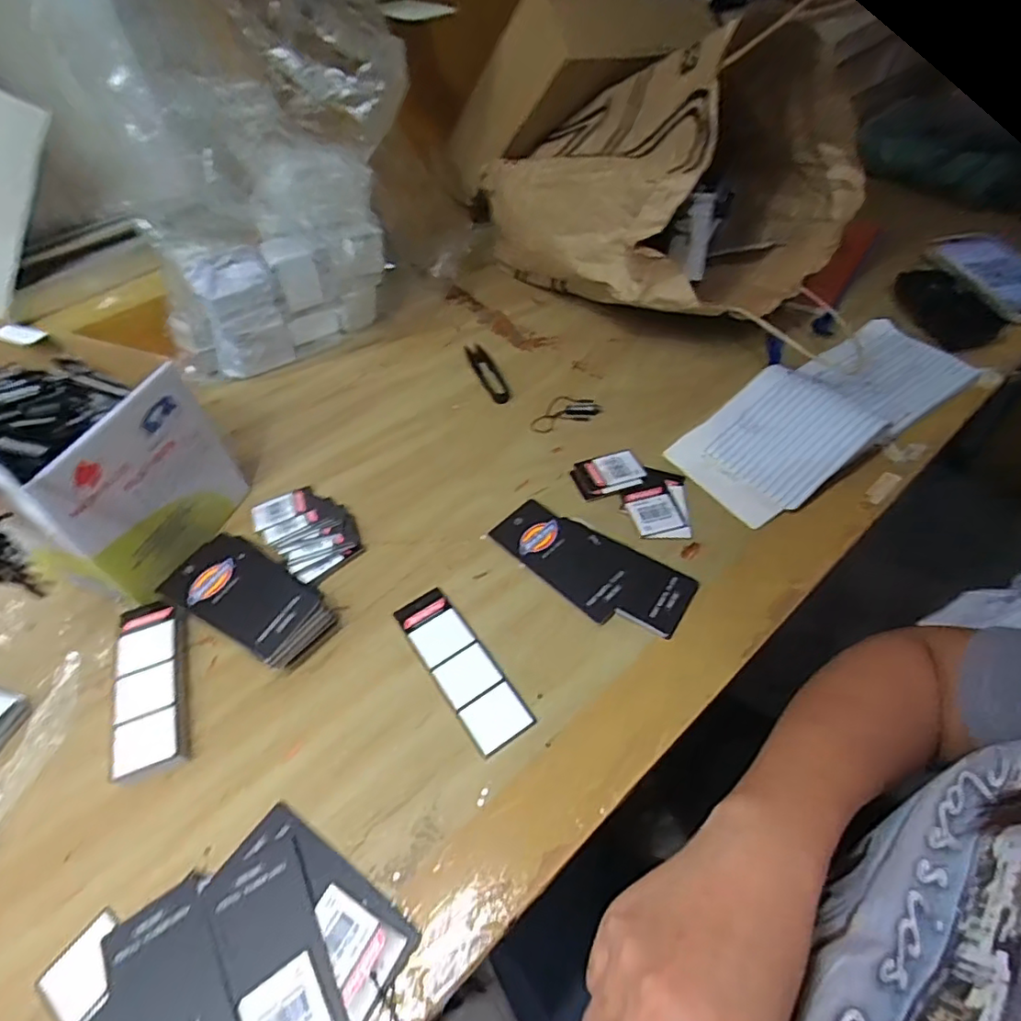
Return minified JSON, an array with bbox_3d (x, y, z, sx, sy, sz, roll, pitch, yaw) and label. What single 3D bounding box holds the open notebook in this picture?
[{"bbox_3d":[0.269,-0.091,0.492,0.282,0.031,0.103,-31,55,-19],"label":"open notebook"}]

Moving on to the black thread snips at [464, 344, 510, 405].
[{"bbox_3d":[-0.022,-0.134,0.569,0.020,0.004,0.092,-20,52,-11],"label":"black thread snips"}]

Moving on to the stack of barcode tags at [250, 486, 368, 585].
[{"bbox_3d":[-0.158,0.013,0.459,0.061,0.014,0.097,-37,57,-23],"label":"stack of barcode tags"}]

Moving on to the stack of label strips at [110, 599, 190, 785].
[{"bbox_3d":[-0.229,0.110,0.376,0.041,0.012,0.116,-18,51,-10],"label":"stack of label strips"}]

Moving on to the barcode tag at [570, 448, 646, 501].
[{"bbox_3d":[0.079,-0.030,0.477,0.055,0.004,0.042,-17,51,-9],"label":"barcode tag"}]

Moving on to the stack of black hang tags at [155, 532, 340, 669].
[{"bbox_3d":[-0.184,0.059,0.411,0.129,0.030,0.062,24,57,23],"label":"stack of black hang tags"}]

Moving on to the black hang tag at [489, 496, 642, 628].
[{"bbox_3d":[0.038,0.032,0.424,0.048,0.004,0.108,-38,58,-24],"label":"black hang tag"}]

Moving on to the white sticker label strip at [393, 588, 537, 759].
[{"bbox_3d":[-0.033,0.099,0.381,0.036,0.004,0.118,-30,54,-19],"label":"white sticker label strip"}]

